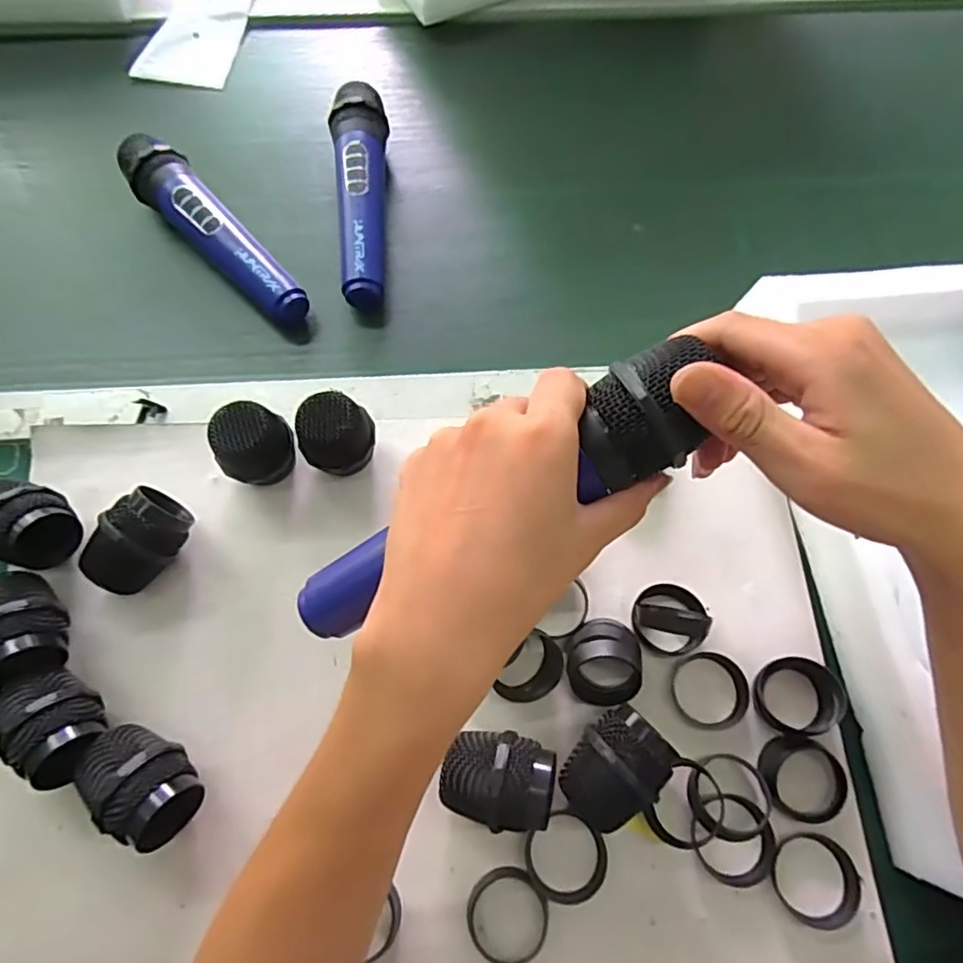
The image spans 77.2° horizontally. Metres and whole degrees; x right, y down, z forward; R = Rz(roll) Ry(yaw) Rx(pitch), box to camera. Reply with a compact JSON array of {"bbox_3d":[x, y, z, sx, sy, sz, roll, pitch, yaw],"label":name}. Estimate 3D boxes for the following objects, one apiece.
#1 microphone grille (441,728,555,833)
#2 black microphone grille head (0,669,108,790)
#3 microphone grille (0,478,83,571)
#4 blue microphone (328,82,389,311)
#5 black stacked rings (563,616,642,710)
[{"bbox_3d":[0.010,0.161,0.328,0.056,0.048,0.045,6,69,1],"label":"microphone grille"},{"bbox_3d":[-0.236,0.132,0.333,0.061,0.043,0.042,38,73,12],"label":"black microphone grille head"},{"bbox_3d":[-0.278,0.027,0.372,0.056,0.051,0.047,23,70,7],"label":"microphone grille"},{"bbox_3d":[-0.095,-0.227,0.489,0.042,0.058,0.197,-6,69,-3],"label":"blue microphone"},{"bbox_3d":[0.074,0.107,0.358,0.047,0.031,0.048,0,69,-1],"label":"black stacked rings"}]

